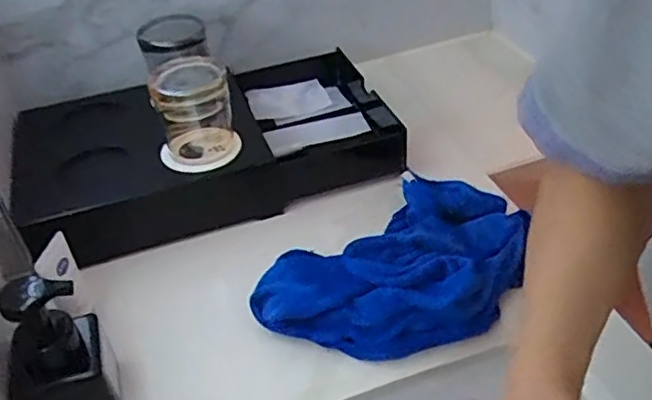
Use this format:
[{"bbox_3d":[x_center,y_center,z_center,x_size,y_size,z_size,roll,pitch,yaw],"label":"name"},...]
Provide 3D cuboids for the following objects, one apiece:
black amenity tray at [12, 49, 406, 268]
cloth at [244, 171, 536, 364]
[{"bbox_3d":[-0.131,-0.077,0.743,0.409,0.097,0.238,-19,42,-13],"label":"black amenity tray"},{"bbox_3d":[0.079,0.060,0.589,0.281,0.051,0.170,-30,46,-27],"label":"cloth"}]

